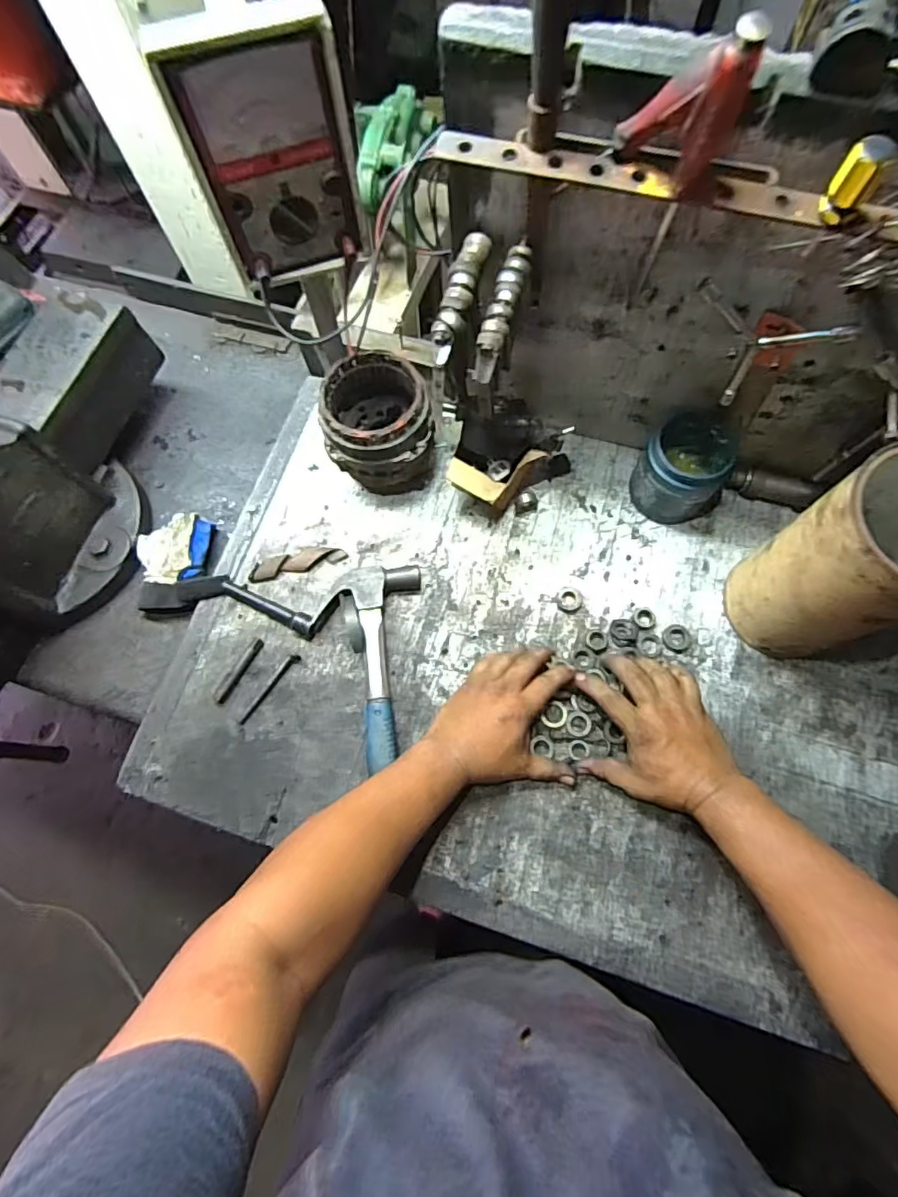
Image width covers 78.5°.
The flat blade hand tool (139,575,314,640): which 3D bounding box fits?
[{"bbox_3d":[-0.268,0.005,0.672,0.233,0.057,0.054,10,68,6],"label":"flat blade hand tool"}]

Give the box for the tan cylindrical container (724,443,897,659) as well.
[{"bbox_3d":[0.376,-0.023,0.525,0.129,0.241,0.121,0,72,1],"label":"tan cylindrical container"}]

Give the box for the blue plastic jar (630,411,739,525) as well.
[{"bbox_3d":[0.272,-0.150,0.641,0.094,0.102,0.092,0,72,1],"label":"blue plastic jar"}]

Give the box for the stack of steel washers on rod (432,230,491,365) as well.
[{"bbox_3d":[0.010,-0.264,0.480,0.026,0.035,0.115,15,73,6],"label":"stack of steel washers on rod"}]

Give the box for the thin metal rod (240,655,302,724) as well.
[{"bbox_3d":[-0.205,0.101,0.626,0.012,0.006,0.095,37,76,13],"label":"thin metal rod"}]

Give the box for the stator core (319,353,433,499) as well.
[{"bbox_3d":[-0.078,-0.204,0.668,0.121,0.129,0.131,1,71,3],"label":"stator core"}]

